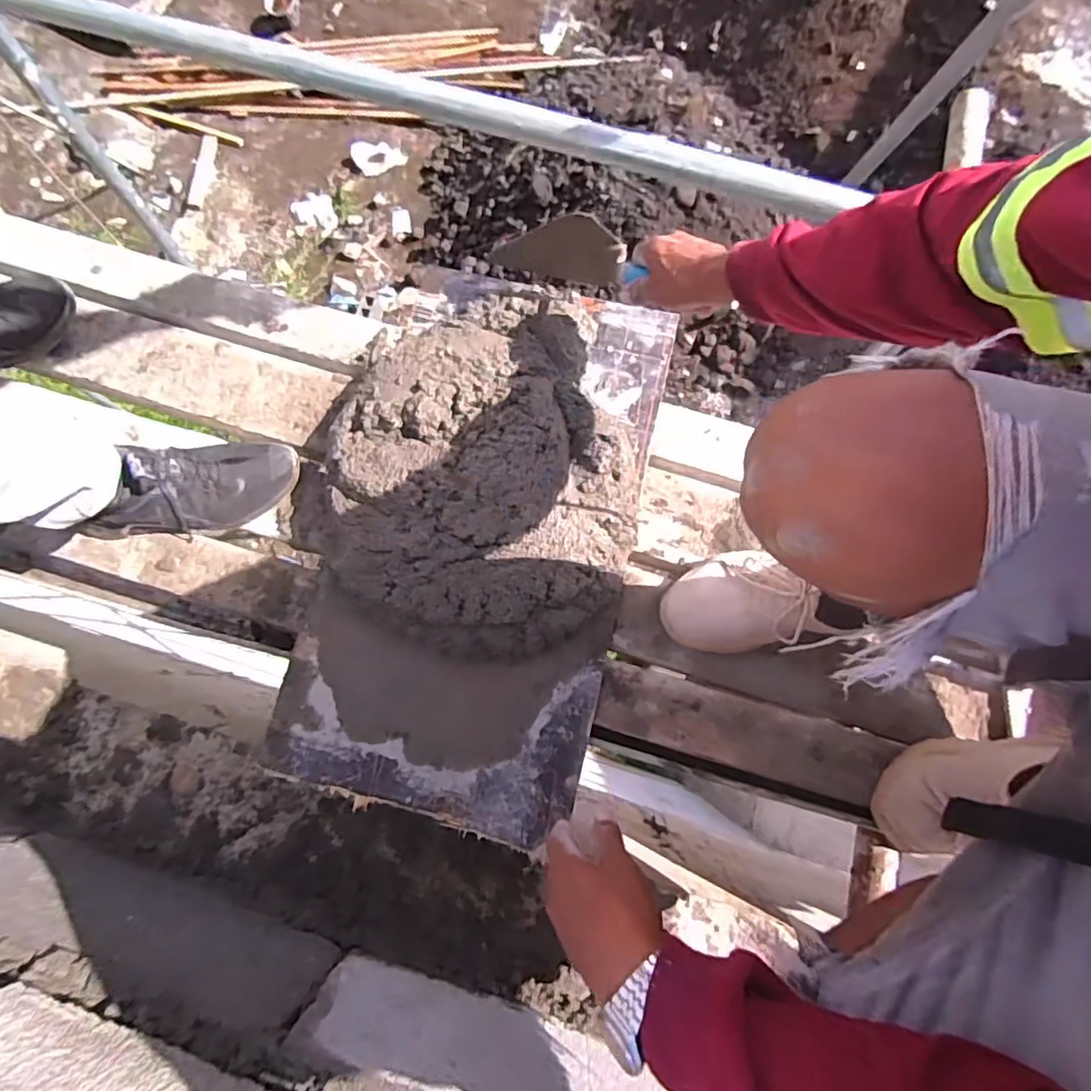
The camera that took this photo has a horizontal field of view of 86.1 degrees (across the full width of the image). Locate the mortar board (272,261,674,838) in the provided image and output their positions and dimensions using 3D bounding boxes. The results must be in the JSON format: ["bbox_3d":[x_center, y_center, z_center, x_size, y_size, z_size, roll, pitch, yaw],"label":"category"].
[{"bbox_3d":[-0.097,-0.040,0.693,0.401,0.112,0.672,13,77,3],"label":"mortar board"}]

